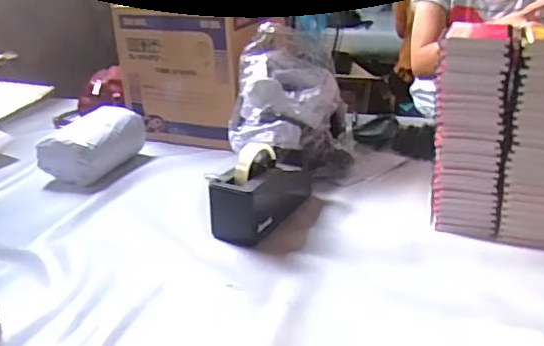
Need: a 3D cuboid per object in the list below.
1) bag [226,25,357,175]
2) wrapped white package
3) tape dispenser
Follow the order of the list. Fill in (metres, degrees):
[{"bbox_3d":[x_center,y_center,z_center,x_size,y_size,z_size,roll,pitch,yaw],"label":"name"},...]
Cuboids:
[{"bbox_3d":[0.039,-0.129,1.068,0.217,0.247,0.276,0,24,7],"label":"bag"},{"bbox_3d":[-0.344,-0.053,1.115,0.107,0.105,0.191,8,26,25],"label":"wrapped white package"},{"bbox_3d":[-0.010,0.016,0.899,0.073,0.120,0.206,11,27,29],"label":"tape dispenser"}]

